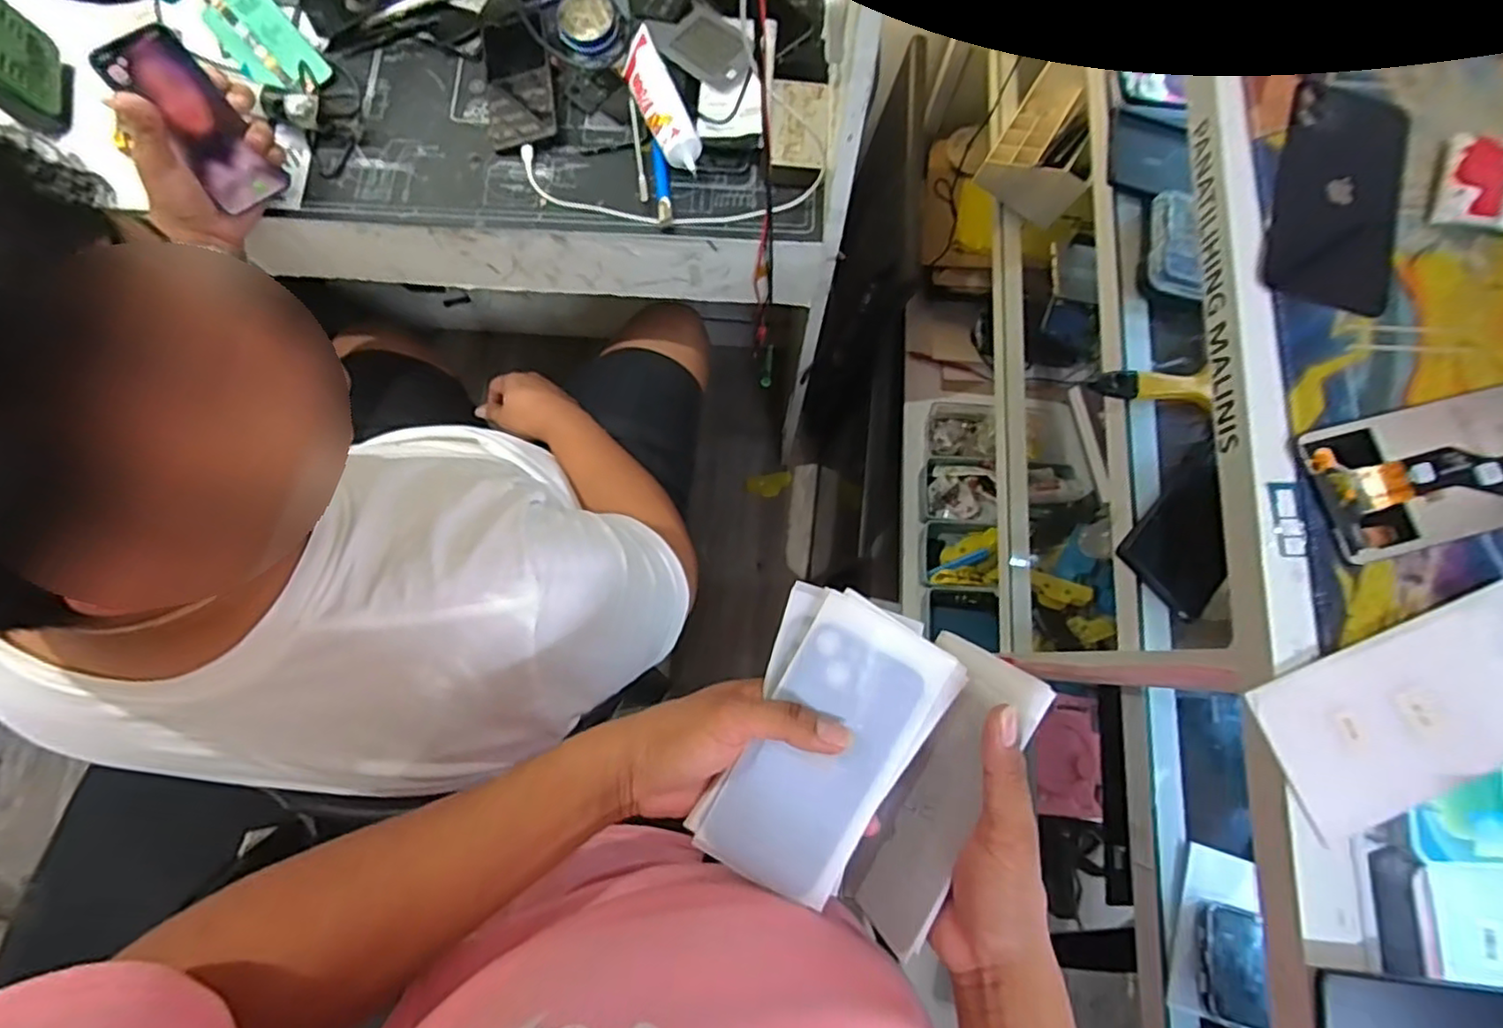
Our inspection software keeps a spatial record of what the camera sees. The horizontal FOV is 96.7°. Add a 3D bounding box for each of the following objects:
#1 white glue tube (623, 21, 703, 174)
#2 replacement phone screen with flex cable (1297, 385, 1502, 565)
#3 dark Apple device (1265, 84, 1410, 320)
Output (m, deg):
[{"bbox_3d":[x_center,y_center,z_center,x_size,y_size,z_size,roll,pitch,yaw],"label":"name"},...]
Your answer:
[{"bbox_3d":[-0.093,-0.417,0.681,0.041,0.036,0.153,-24,79,-6],"label":"white glue tube"},{"bbox_3d":[0.355,-0.025,0.332,0.144,0.008,0.067,-13,79,-4],"label":"replacement phone screen with flex cable"},{"bbox_3d":[0.325,-0.176,0.369,0.068,0.007,0.135,18,78,3],"label":"dark Apple device"}]

